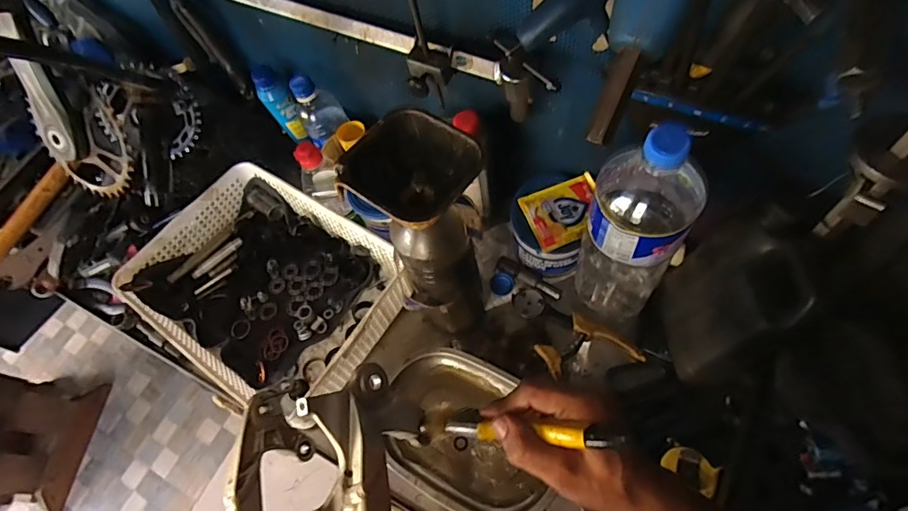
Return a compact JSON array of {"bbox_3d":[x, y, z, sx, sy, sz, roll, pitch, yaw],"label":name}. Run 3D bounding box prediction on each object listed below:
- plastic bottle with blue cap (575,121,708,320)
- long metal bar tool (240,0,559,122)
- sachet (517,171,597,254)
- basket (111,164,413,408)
[{"bbox_3d":[0.182,-0.021,0.481,0.088,0.304,0.102,30,69,21],"label":"plastic bottle with blue cap"},{"bbox_3d":[-0.096,-0.236,0.530,0.403,0.074,0.063,26,69,20],"label":"long metal bar tool"},{"bbox_3d":[0.135,-0.054,0.572,0.090,0.017,0.077,-21,62,-3],"label":"sachet"},{"bbox_3d":[-0.245,0.040,0.636,0.326,0.083,0.245,29,70,21],"label":"basket"}]

